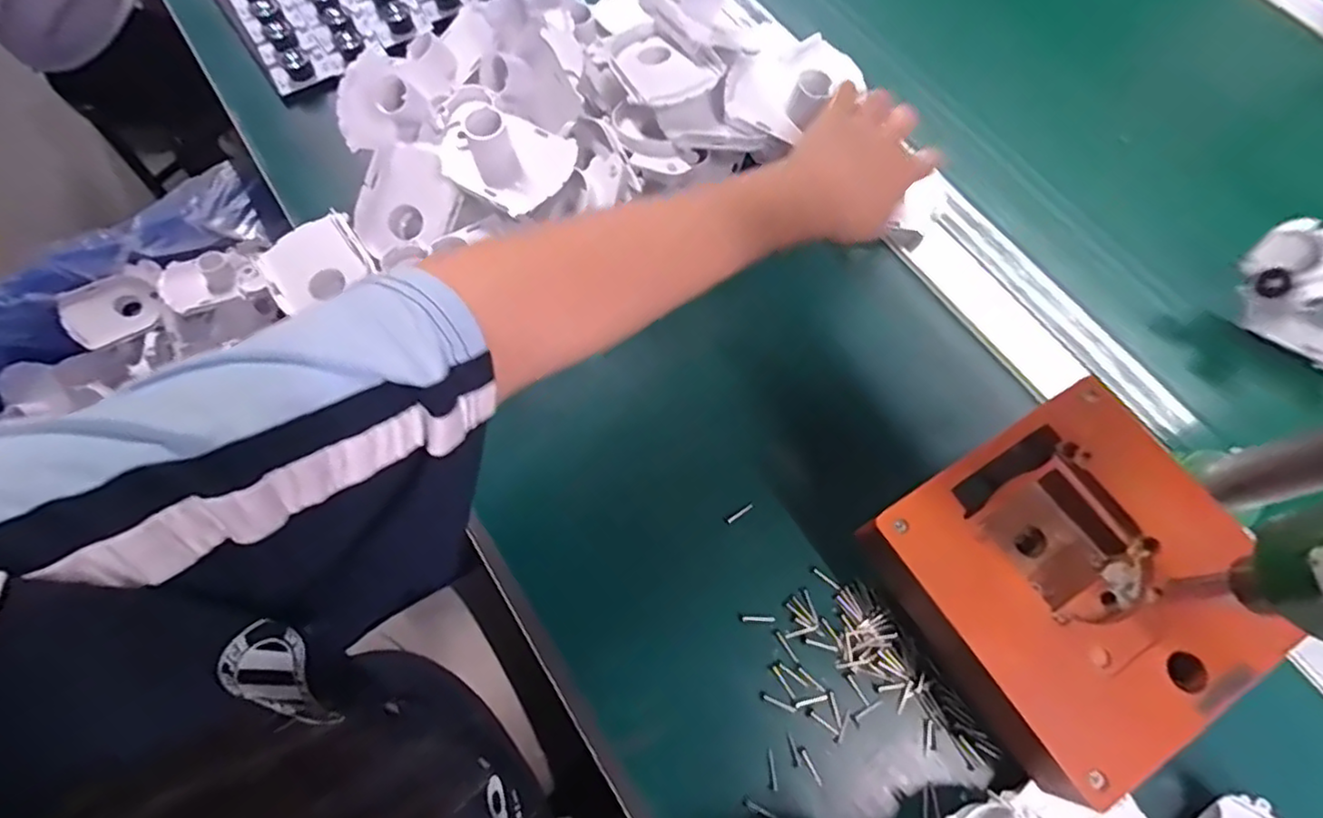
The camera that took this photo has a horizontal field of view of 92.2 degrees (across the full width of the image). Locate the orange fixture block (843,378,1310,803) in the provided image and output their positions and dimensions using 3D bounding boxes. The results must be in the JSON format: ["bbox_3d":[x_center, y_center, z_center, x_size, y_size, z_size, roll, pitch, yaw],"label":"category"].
[{"bbox_3d":[0.207,0.091,0.340,0.147,0.076,0.149,-30,72,-11],"label":"orange fixture block"}]

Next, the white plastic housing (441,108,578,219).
[{"bbox_3d":[-0.104,-0.170,0.419,0.088,0.038,0.066,33,73,12],"label":"white plastic housing"}]

